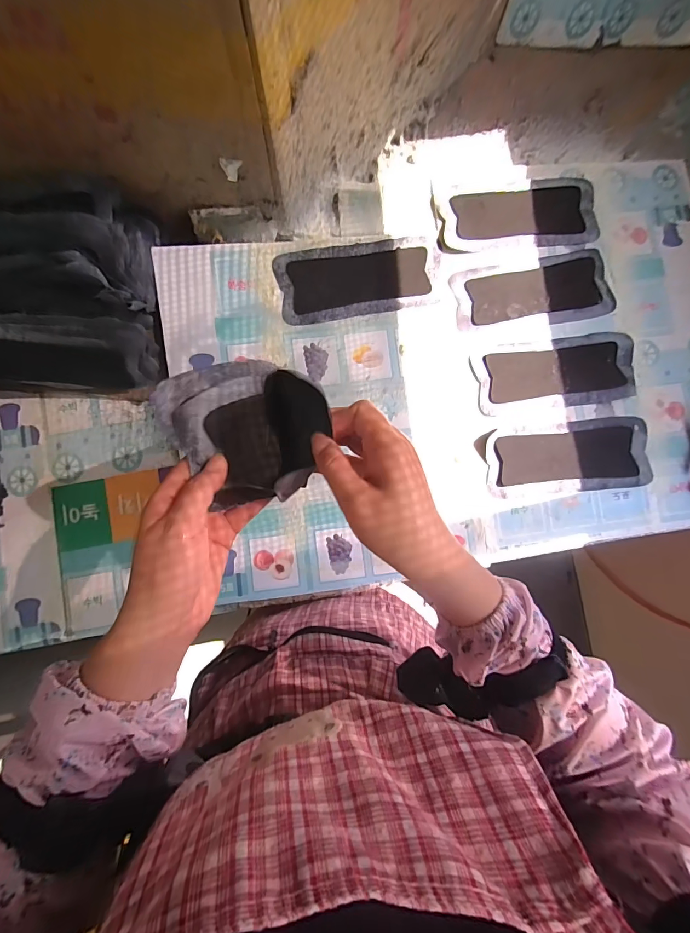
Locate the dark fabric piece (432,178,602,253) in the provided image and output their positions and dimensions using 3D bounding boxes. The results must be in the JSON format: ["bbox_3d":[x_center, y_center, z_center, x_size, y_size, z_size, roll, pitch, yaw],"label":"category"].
[{"bbox_3d":[0.242,-0.356,0.559,0.228,0.007,0.098,-3,86,-1],"label":"dark fabric piece"}]

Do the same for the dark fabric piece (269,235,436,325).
[{"bbox_3d":[0.020,-0.258,0.546,0.217,0.004,0.096,-10,92,-3],"label":"dark fabric piece"}]

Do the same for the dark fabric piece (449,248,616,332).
[{"bbox_3d":[0.262,-0.243,0.552,0.219,0.004,0.093,-11,86,-1],"label":"dark fabric piece"}]

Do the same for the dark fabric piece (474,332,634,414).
[{"bbox_3d":[0.290,-0.129,0.547,0.220,0.011,0.095,-7,87,-1],"label":"dark fabric piece"}]

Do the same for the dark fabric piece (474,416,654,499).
[{"bbox_3d":[0.298,-0.013,0.536,0.228,0.015,0.096,-5,85,-1],"label":"dark fabric piece"}]

